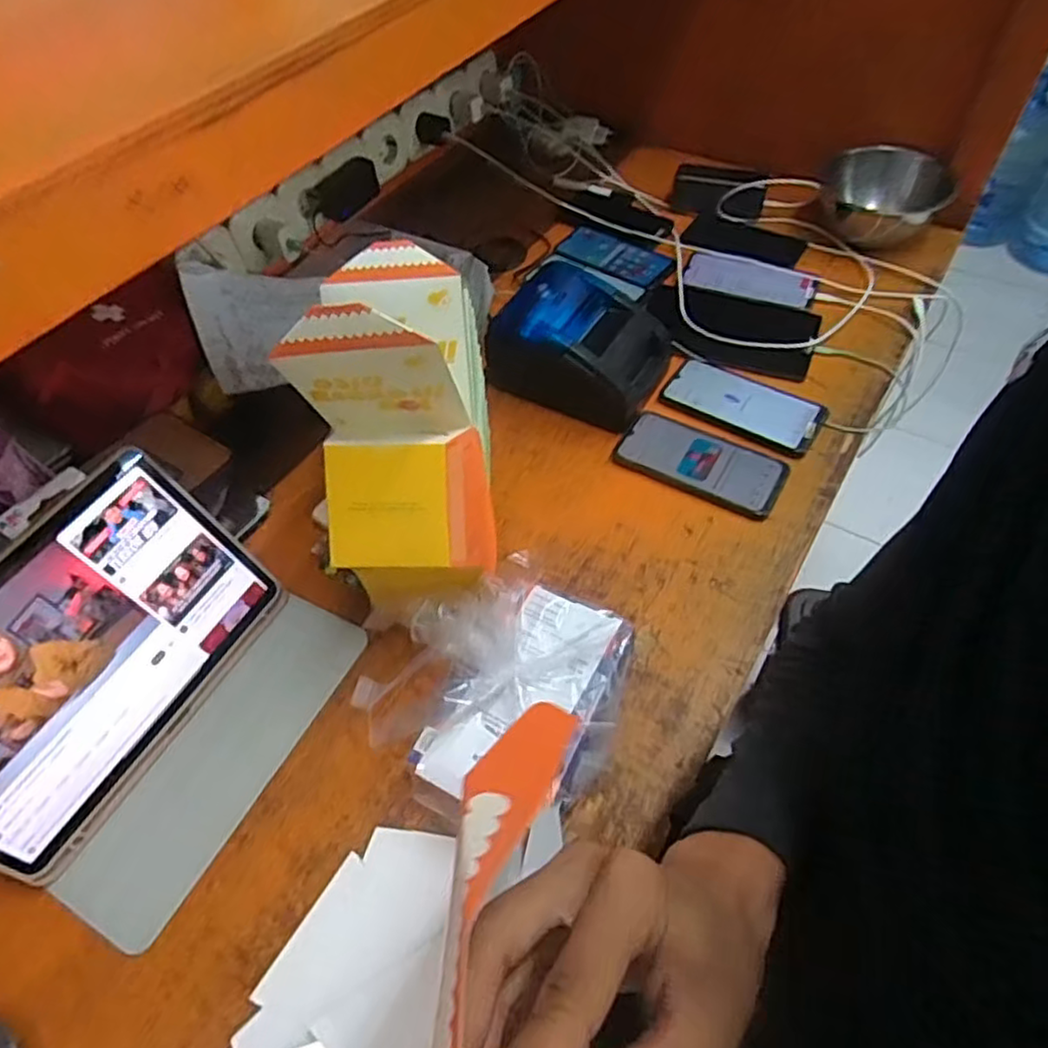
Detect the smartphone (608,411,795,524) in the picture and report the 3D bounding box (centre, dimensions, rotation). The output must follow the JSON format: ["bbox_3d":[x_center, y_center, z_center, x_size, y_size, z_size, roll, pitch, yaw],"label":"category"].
[{"bbox_3d":[0.185,-0.067,0.711,0.167,0.010,0.084,25,59,21],"label":"smartphone"}]

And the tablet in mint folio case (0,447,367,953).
[{"bbox_3d":[-0.298,0.118,0.511,0.192,0.178,0.278,20,57,18],"label":"tablet in mint folio case"}]

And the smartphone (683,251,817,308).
[{"bbox_3d":[0.297,-0.326,0.896,0.162,0.013,0.064,18,56,16],"label":"smartphone"}]

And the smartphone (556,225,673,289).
[{"bbox_3d":[0.124,-0.371,0.938,0.154,0.014,0.077,37,64,27],"label":"smartphone"}]

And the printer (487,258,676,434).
[{"bbox_3d":[0.065,-0.206,0.771,0.180,0.103,0.137,19,57,18],"label":"printer"}]

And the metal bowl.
[{"bbox_3d":[0.486,-0.446,0.918,0.149,0.076,0.146,13,55,13],"label":"metal bowl"}]

